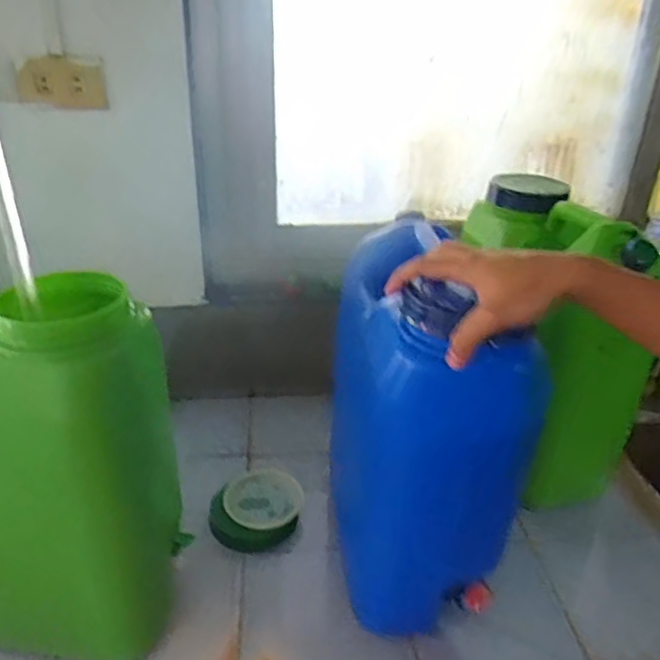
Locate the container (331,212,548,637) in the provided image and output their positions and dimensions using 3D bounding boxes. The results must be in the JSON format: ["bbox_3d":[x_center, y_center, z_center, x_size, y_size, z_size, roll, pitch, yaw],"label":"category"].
[{"bbox_3d":[0.101,0.114,0.719,0.160,0.426,0.281,-1,28,-6],"label":"container"}]

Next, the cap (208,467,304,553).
[{"bbox_3d":[-0.106,0.257,0.886,0.122,0.046,0.147,8,28,11],"label":"cap"}]

